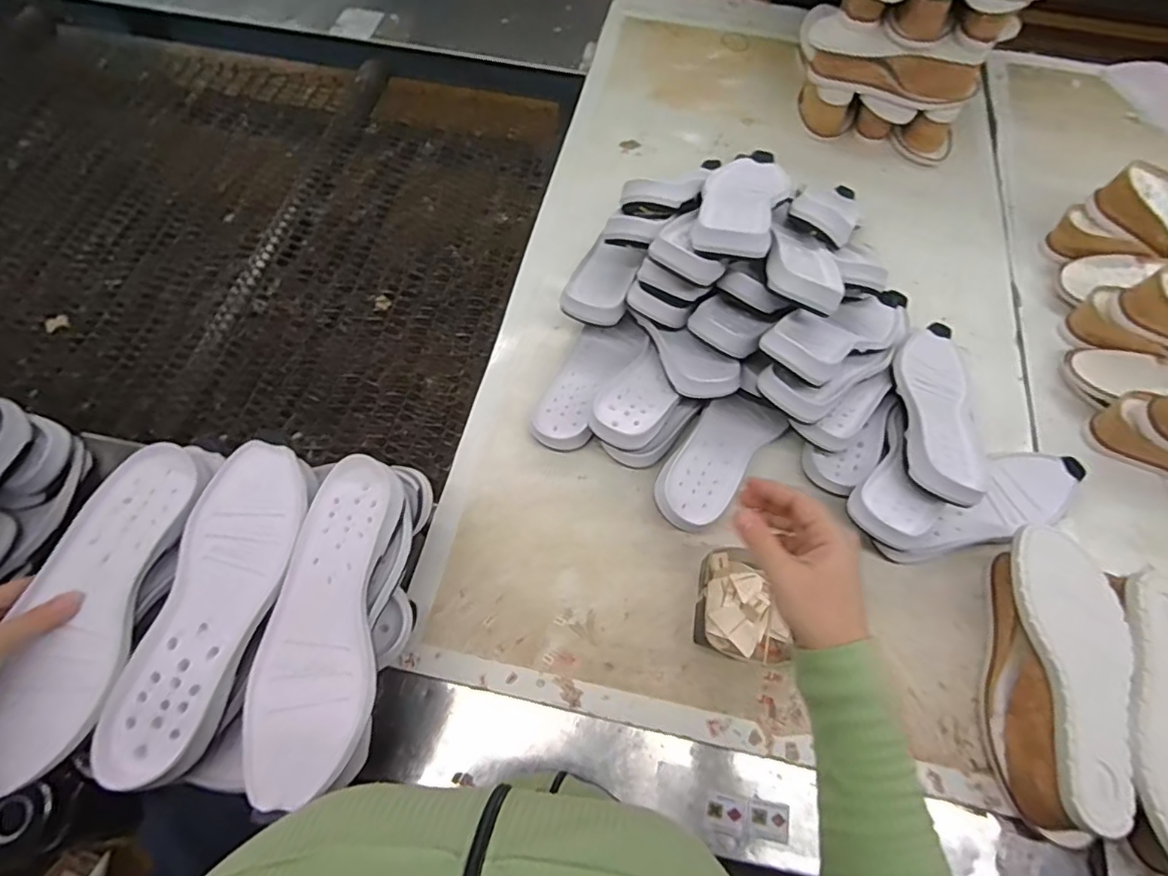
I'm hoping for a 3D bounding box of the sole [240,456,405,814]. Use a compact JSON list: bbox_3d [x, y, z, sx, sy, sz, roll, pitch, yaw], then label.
[{"bbox_3d":[-0.203,0.134,0.446,0.092,0.028,0.253,-1,66,-1],"label":"sole"}]

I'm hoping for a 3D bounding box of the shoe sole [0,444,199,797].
[{"bbox_3d":[-0.383,0.124,0.449,0.075,0.026,0.256,3,62,1],"label":"shoe sole"}]

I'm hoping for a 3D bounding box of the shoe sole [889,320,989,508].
[{"bbox_3d":[0.390,-0.042,0.631,0.091,0.032,0.264,19,50,8],"label":"shoe sole"}]

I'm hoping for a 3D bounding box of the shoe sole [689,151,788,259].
[{"bbox_3d":[0.178,-0.268,0.640,0.086,0.032,0.242,20,46,8],"label":"shoe sole"}]

